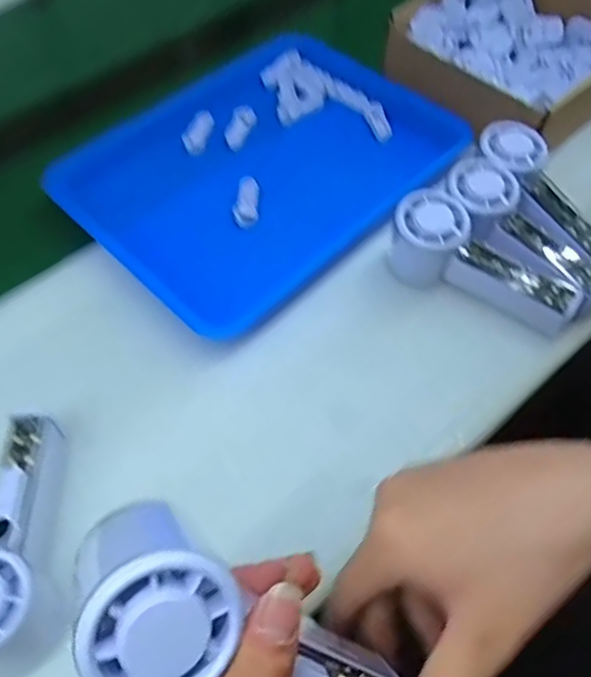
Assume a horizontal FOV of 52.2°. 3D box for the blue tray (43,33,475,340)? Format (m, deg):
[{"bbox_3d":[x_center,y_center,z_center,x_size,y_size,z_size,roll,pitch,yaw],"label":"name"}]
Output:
[{"bbox_3d":[-0.035,-0.168,0.576,0.266,0.036,0.343,40,66,22],"label":"blue tray"}]

